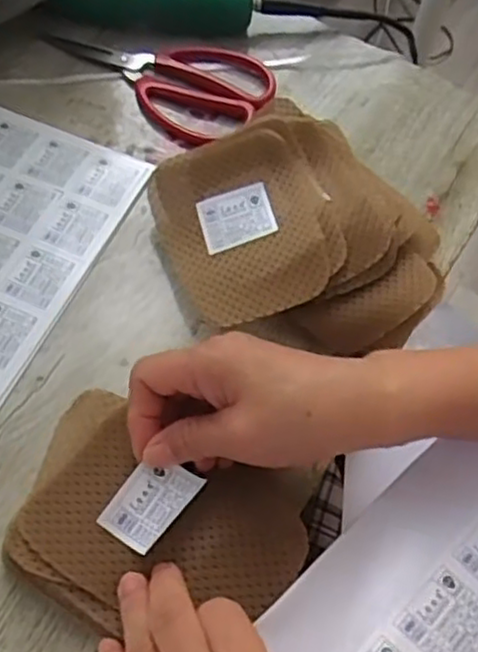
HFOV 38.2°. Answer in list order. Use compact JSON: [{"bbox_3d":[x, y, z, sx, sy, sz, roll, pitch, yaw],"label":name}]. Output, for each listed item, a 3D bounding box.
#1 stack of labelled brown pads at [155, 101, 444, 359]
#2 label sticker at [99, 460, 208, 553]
[{"bbox_3d":[0.037,-0.060,0.437,0.158,0.039,0.173,-24,64,-17],"label":"stack of labelled brown pads"},{"bbox_3d":[-0.043,0.086,0.340,0.033,0.008,0.046,32,60,18],"label":"label sticker"}]

